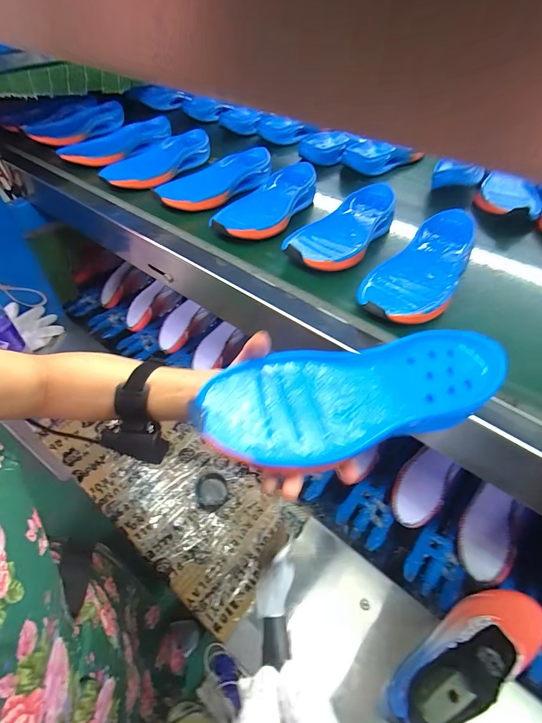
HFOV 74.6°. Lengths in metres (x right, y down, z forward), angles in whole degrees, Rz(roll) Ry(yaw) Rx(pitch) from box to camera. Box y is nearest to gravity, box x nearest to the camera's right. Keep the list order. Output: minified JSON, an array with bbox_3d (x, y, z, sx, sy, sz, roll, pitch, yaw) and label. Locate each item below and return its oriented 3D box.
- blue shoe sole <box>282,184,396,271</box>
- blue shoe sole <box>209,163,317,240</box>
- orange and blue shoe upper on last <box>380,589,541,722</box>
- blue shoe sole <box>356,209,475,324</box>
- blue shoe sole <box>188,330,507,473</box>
[{"bbox_3d":[0.112,-0.205,0.541,0.097,0.042,0.242,29,55,22],"label":"blue shoe sole"},{"bbox_3d":[-0.005,-0.270,0.595,0.104,0.032,0.237,22,52,16],"label":"blue shoe sole"},{"bbox_3d":[0.269,0.397,0.481,0.267,0.118,0.092,-20,53,-18],"label":"orange and blue shoe upper on last"},{"bbox_3d":[0.207,-0.127,0.482,0.100,0.033,0.254,31,60,22],"label":"blue shoe sole"},{"bbox_3d":[0.070,0.029,0.295,0.256,0.029,0.086,-10,54,-8],"label":"blue shoe sole"}]

